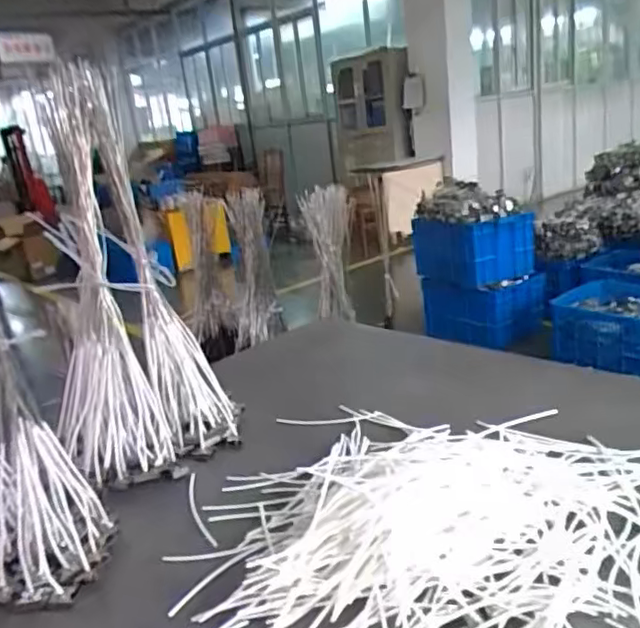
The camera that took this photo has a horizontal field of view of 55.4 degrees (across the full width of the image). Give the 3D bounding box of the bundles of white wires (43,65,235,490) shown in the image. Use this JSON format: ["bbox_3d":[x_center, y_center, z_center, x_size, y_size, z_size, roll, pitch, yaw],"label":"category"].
[{"bbox_3d":[-0.301,-0.058,0.972,0.229,0.611,0.239,-18,21,-29],"label":"bundles of white wires"}]

